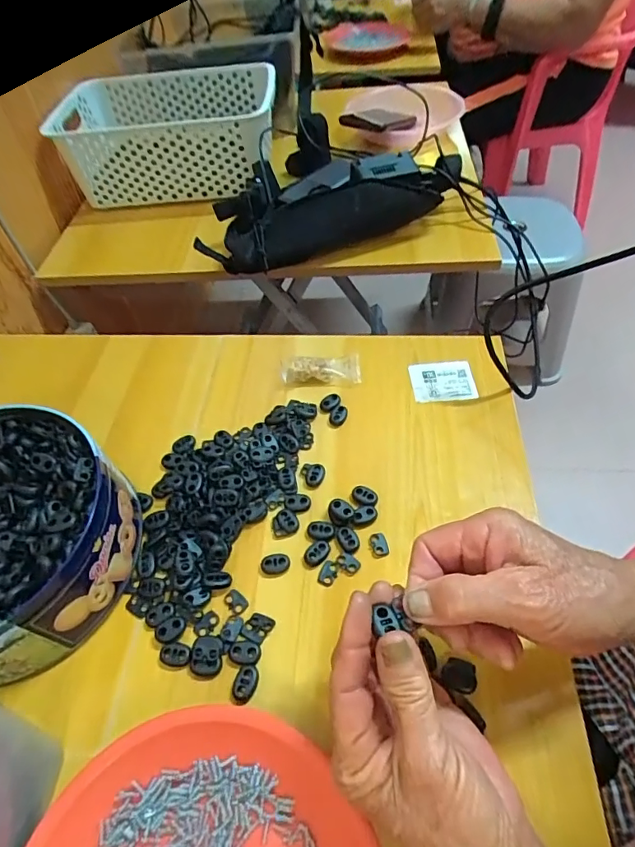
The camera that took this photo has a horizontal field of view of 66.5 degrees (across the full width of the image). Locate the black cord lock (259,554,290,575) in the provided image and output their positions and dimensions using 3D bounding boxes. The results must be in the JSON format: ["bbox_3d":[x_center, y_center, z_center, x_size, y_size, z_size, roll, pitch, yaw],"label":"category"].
[{"bbox_3d":[-0.032,0.107,0.368,0.022,0.005,0.015,-8,53,-4],"label":"black cord lock"}]

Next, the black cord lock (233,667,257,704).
[{"bbox_3d":[-0.048,0.172,0.318,0.013,0.004,0.022,10,53,9],"label":"black cord lock"}]

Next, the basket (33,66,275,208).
[{"bbox_3d":[-0.222,-0.486,0.787,0.311,0.108,0.277,0,52,1],"label":"basket"}]

